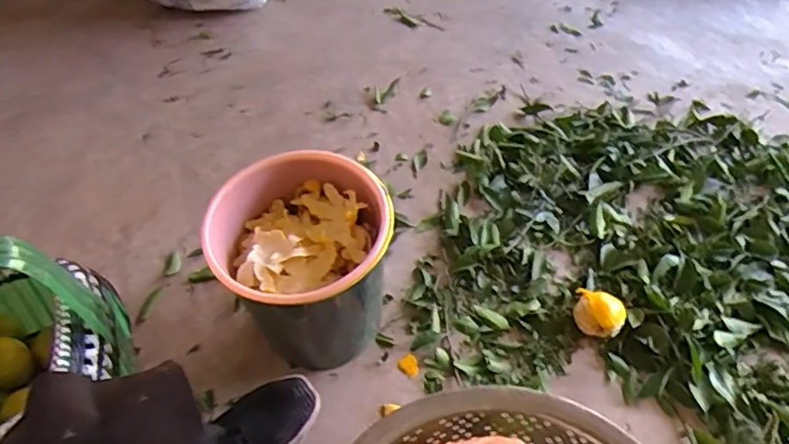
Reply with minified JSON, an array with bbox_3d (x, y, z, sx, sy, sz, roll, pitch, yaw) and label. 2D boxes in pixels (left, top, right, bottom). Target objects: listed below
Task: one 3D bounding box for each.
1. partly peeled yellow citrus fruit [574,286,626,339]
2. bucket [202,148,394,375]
[{"bbox_3d":[0.294,0.132,0.862,0.071,0.051,0.070,-2,53,2],"label":"partly peeled yellow citrus fruit"},{"bbox_3d":[-0.110,0.071,0.809,0.211,0.245,0.209,-2,53,2],"label":"bucket"}]

